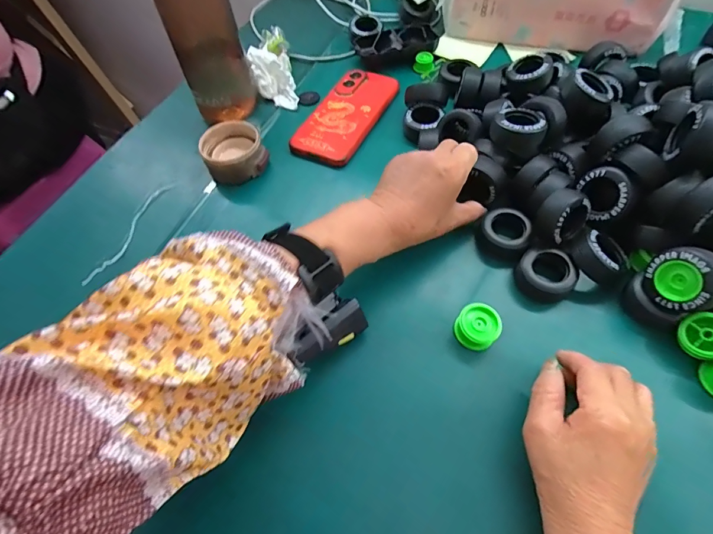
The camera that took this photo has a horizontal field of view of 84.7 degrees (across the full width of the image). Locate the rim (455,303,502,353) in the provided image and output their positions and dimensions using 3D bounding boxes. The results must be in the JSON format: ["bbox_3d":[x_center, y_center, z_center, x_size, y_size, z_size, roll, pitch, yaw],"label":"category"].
[{"bbox_3d":[0.101,0.051,0.326,0.033,0.031,0.032,-2,59,3],"label":"rim"}]

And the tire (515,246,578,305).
[{"bbox_3d":[0.169,0.007,0.349,0.048,0.025,0.041,34,67,22],"label":"tire"}]

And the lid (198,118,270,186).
[{"bbox_3d":[-0.140,-0.130,0.443,0.067,0.036,0.070,-2,59,3],"label":"lid"}]

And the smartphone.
[{"bbox_3d":[-0.011,-0.190,0.480,0.075,0.011,0.167,22,63,16],"label":"smartphone"}]

